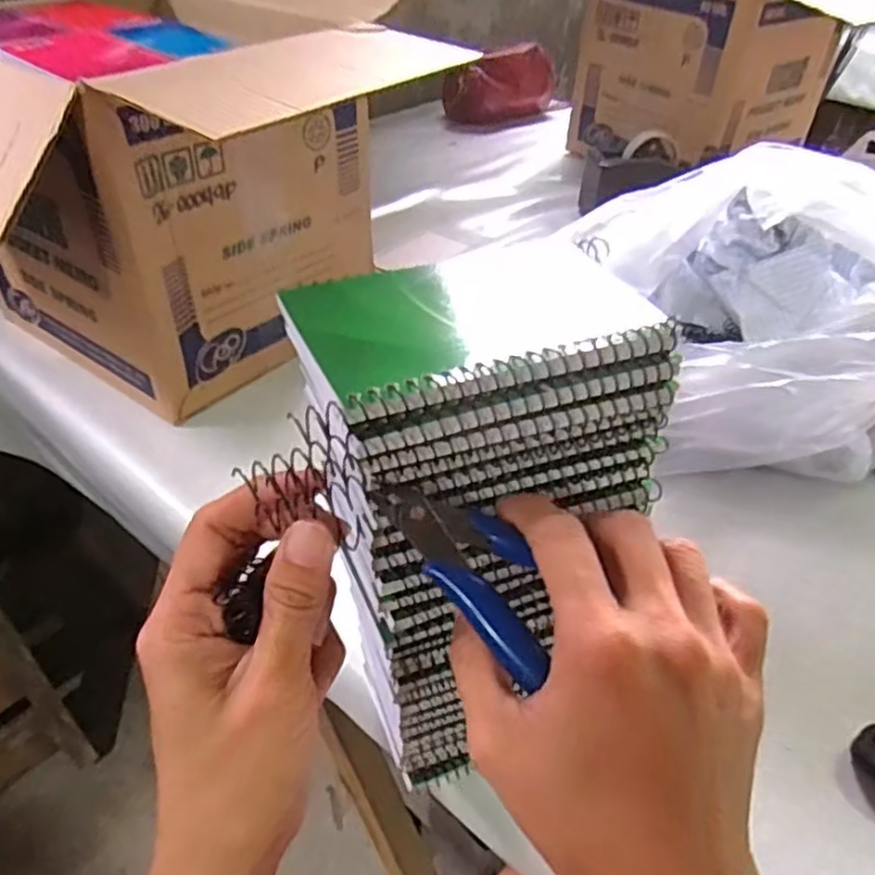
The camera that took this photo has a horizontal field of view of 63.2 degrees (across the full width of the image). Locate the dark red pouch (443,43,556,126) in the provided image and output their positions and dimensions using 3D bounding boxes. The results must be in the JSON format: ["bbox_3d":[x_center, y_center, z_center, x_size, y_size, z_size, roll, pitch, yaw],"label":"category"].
[{"bbox_3d":[0.116,-0.664,1.340,0.193,0.113,0.090,-30,49,-32],"label":"dark red pouch"}]

